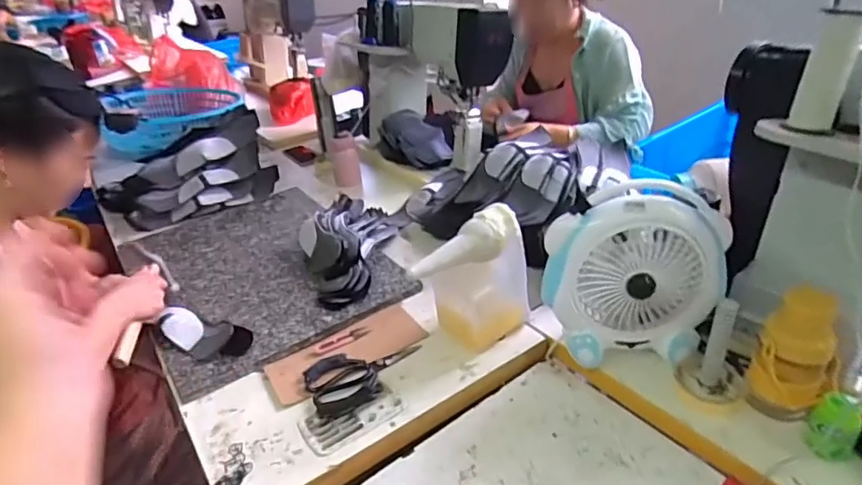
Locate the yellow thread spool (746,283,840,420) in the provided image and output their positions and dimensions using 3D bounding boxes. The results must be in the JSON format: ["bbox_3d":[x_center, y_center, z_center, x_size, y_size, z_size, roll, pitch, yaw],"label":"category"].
[{"bbox_3d":[0.469,0.145,0.694,0.072,0.179,0.088,-27,37,-30],"label":"yellow thread spool"}]

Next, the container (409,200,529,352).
[{"bbox_3d":[0.062,0.068,0.868,0.187,0.204,0.084,-17,33,-18],"label":"container"}]

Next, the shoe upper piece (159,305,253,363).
[{"bbox_3d":[-0.393,0.155,0.927,0.184,0.037,0.072,14,36,30],"label":"shoe upper piece"}]

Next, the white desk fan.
[{"bbox_3d":[0.289,0.045,0.774,0.242,0.249,0.097,3,32,15],"label":"white desk fan"}]

